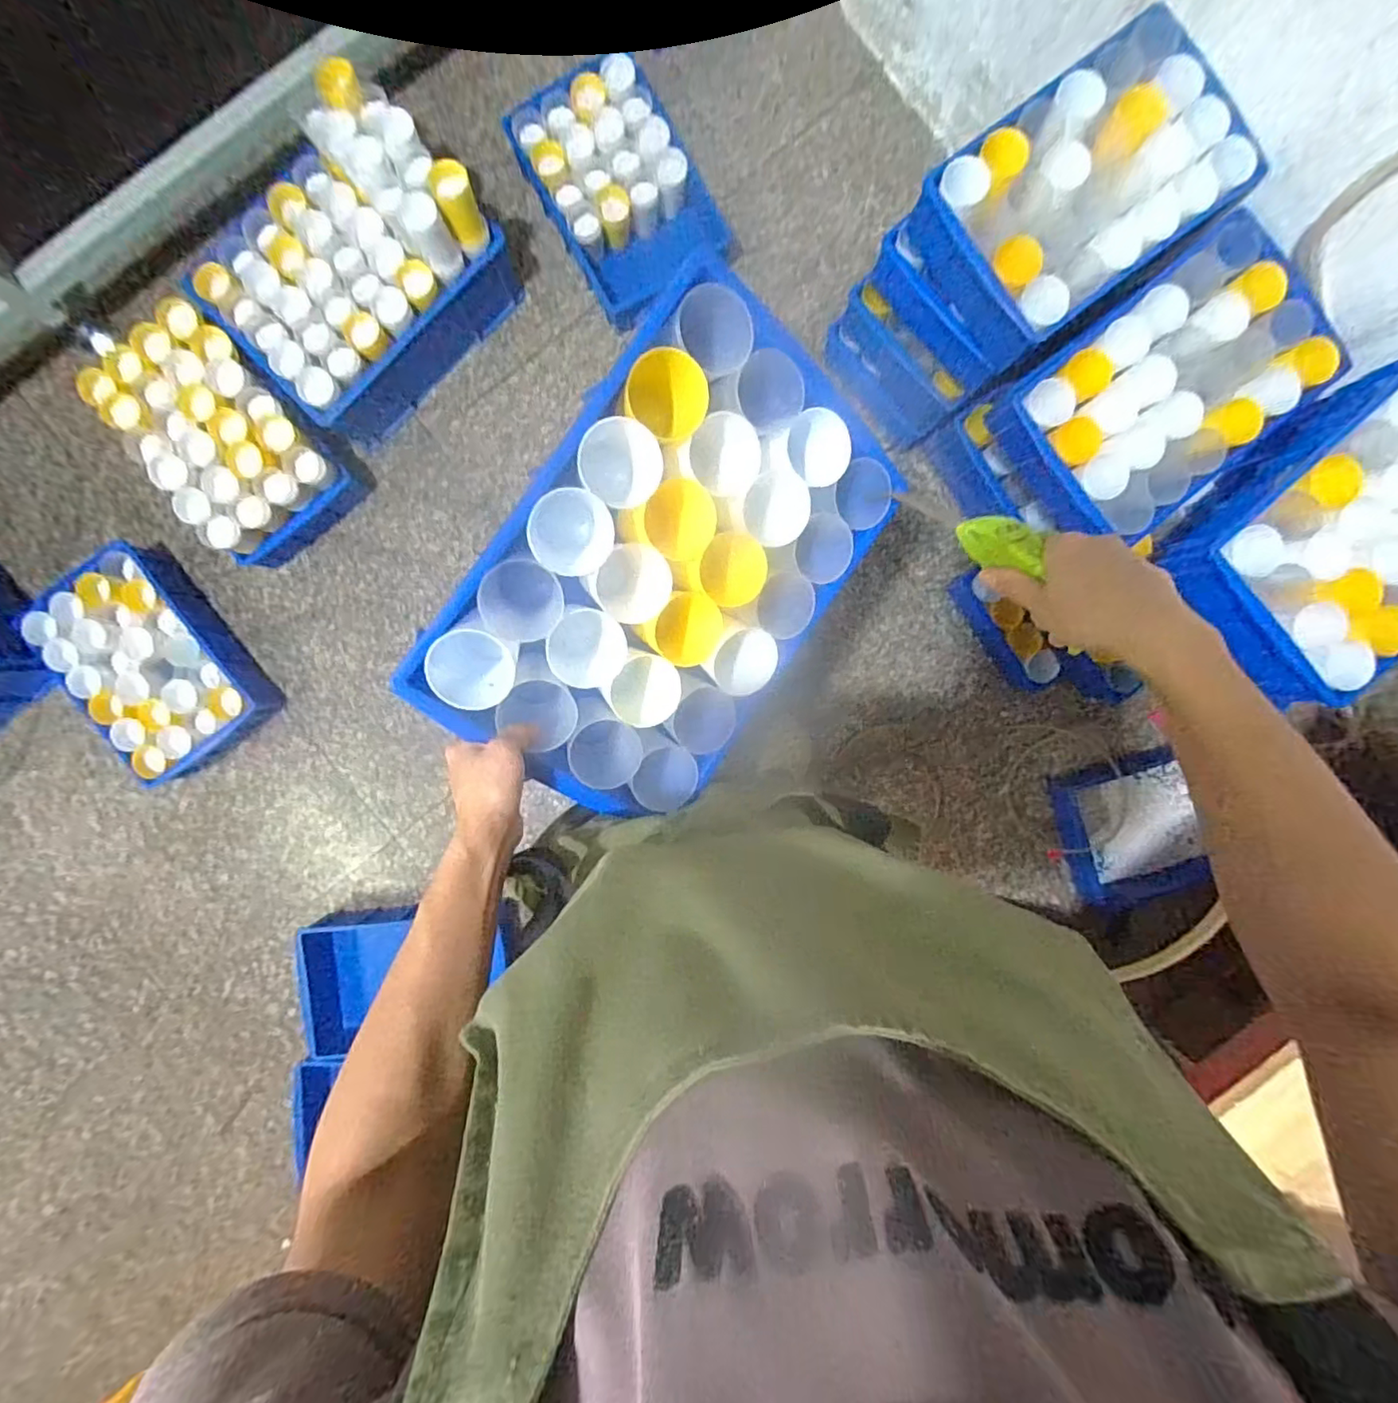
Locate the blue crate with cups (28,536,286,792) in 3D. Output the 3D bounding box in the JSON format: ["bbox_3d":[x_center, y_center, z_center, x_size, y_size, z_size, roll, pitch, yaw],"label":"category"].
[{"bbox_3d":[-1.050,-0.072,1.178,0.272,0.109,0.404,-36,93,1],"label":"blue crate with cups"}]

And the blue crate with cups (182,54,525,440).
[{"bbox_3d":[-0.614,-0.748,1.070,0.461,0.260,0.338,-44,93,2],"label":"blue crate with cups"}]

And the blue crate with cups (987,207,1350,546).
[{"bbox_3d":[0.655,-0.435,0.870,0.398,0.117,0.270,-39,93,1],"label":"blue crate with cups"}]

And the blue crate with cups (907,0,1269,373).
[{"bbox_3d":[0.516,-0.690,0.842,0.353,0.121,0.266,-38,93,1],"label":"blue crate with cups"}]

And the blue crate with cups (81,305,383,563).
[{"bbox_3d":[-0.864,-0.480,1.135,0.392,0.191,0.286,44,92,-3],"label":"blue crate with cups"}]

